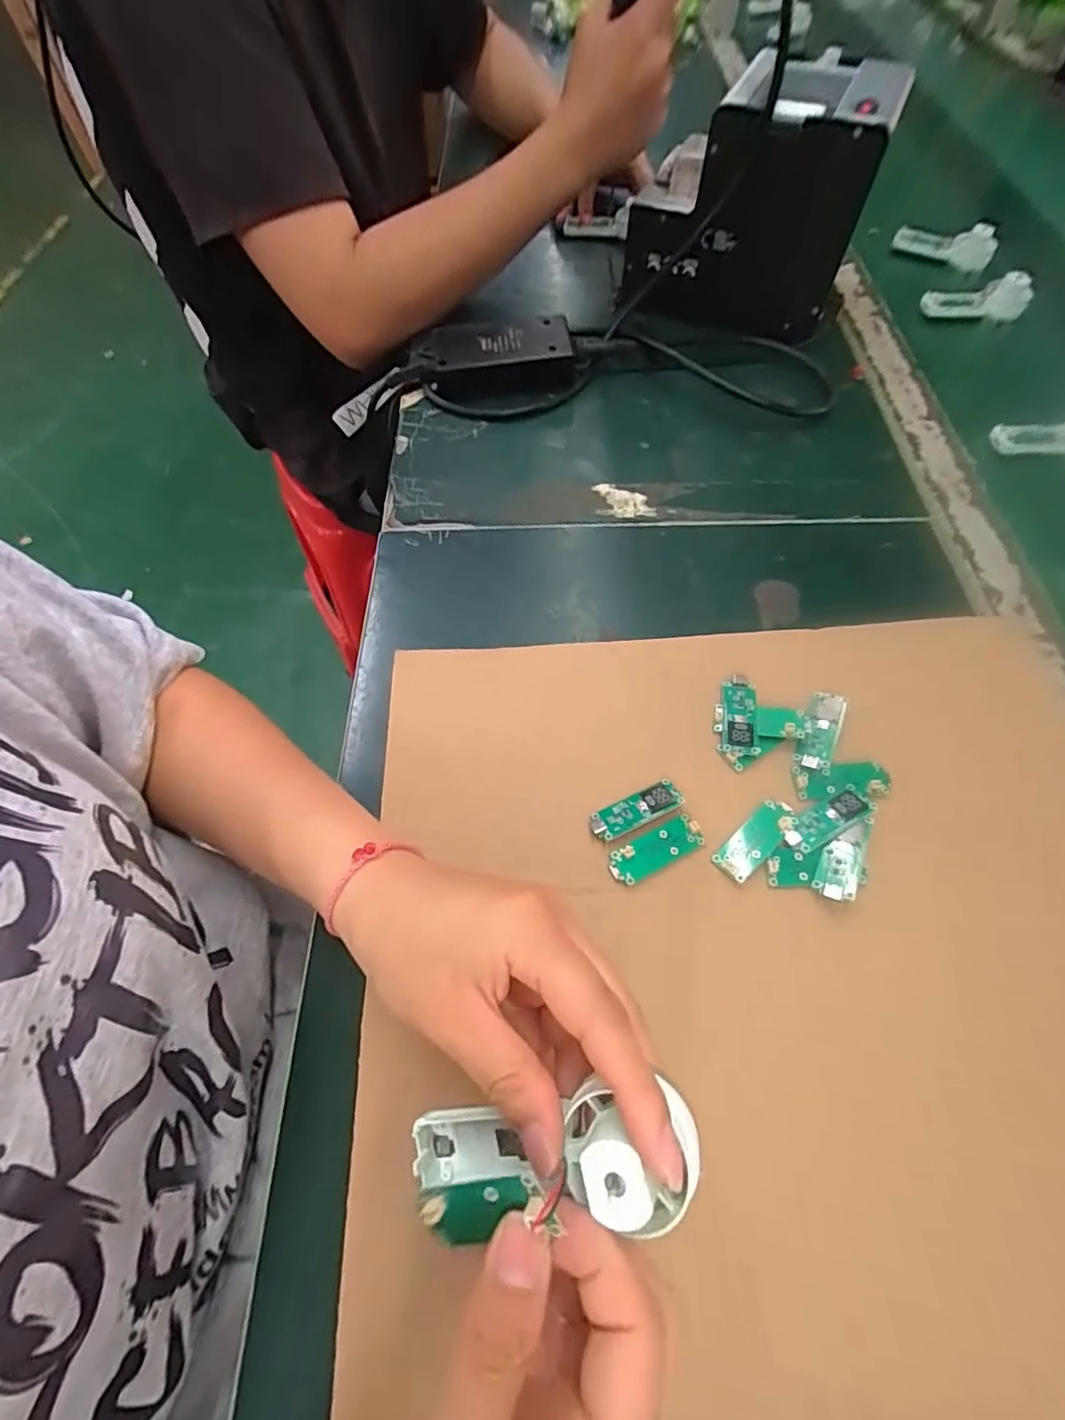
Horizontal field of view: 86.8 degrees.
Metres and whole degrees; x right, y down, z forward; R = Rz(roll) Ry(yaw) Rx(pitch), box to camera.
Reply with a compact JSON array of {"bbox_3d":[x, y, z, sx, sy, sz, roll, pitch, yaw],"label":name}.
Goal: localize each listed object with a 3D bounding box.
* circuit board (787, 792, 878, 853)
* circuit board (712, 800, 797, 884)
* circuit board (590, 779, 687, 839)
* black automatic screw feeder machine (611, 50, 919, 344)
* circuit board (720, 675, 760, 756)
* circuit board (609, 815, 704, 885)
[{"bbox_3d":[0.154,0.058,0.294,0.049,0.007,0.017,-26,64,-12],"label":"circuit board"},{"bbox_3d":[0.117,0.067,0.292,0.049,0.006,0.020,-38,67,-17],"label":"circuit board"},{"bbox_3d":[0.055,0.054,0.300,0.049,0.005,0.017,-23,63,-10],"label":"circuit board"},{"bbox_3d":[0.181,-0.437,0.484,0.180,0.147,0.146,15,63,10],"label":"black automatic screw feeder machine"},{"bbox_3d":[0.119,0.003,0.325,0.019,0.008,0.048,9,62,6],"label":"circuit board"},{"bbox_3d":[0.064,0.072,0.291,0.050,0.006,0.016,-26,64,-12],"label":"circuit board"}]

